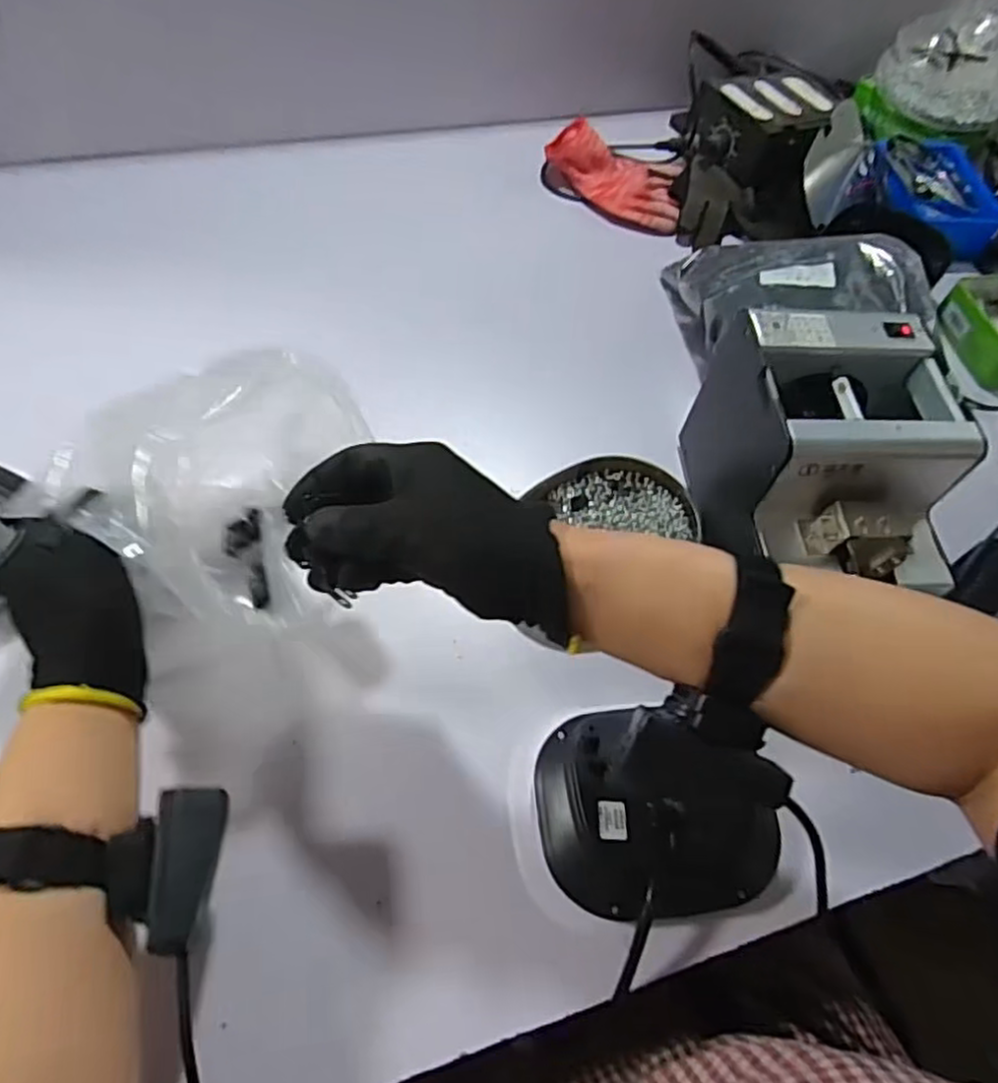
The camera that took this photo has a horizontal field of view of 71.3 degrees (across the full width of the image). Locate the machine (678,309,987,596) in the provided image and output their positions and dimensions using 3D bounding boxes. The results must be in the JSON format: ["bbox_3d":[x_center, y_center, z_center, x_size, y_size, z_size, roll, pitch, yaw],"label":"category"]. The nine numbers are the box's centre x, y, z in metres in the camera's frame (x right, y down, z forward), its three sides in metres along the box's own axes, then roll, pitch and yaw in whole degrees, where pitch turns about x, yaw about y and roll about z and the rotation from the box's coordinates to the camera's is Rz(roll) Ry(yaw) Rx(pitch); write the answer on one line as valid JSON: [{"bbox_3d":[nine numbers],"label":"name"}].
[{"bbox_3d":[0.221,-0.050,0.477,0.130,0.136,0.167,1,58,-3],"label":"machine"}]

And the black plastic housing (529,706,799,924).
[{"bbox_3d":[0.096,0.159,0.415,0.142,0.037,0.112,-1,58,-5],"label":"black plastic housing"}]

